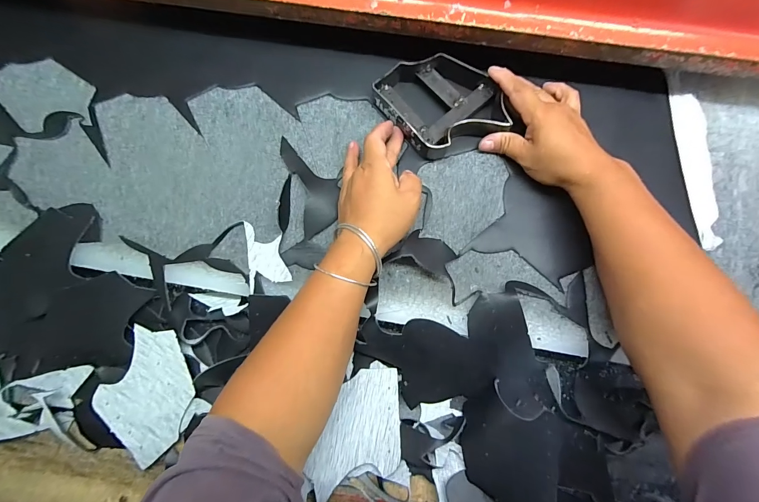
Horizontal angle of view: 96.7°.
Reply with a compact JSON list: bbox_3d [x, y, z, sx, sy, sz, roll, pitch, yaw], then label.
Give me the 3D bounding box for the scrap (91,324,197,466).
[{"bbox_3d":[-0.248,0.151,0.370,0.116,0.029,0.095,44,84,7],"label":"scrap"}]

